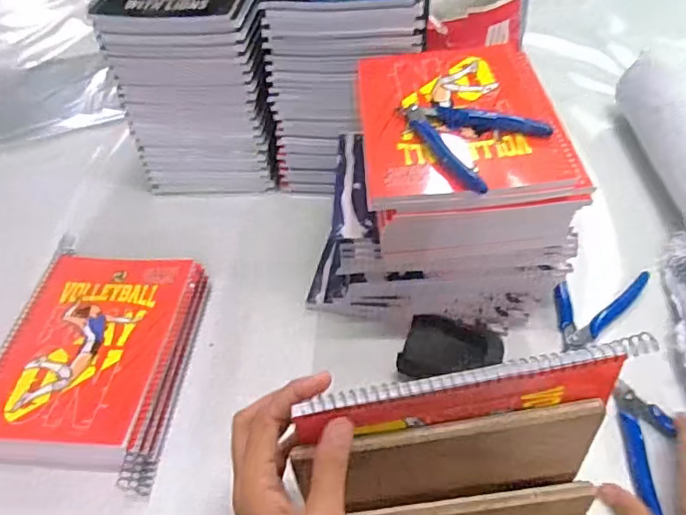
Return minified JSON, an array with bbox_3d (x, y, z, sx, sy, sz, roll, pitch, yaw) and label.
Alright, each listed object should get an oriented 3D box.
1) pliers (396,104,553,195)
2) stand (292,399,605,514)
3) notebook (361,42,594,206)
[{"bbox_3d":[0.093,-0.101,0.445,0.088,0.010,0.113,-36,55,-24],"label":"pliers"},{"bbox_3d":[0.077,0.168,0.363,0.192,0.115,0.073,-9,48,-2],"label":"stand"},{"bbox_3d":[0.099,-0.120,0.473,0.163,0.015,0.206,-4,48,3],"label":"notebook"}]

